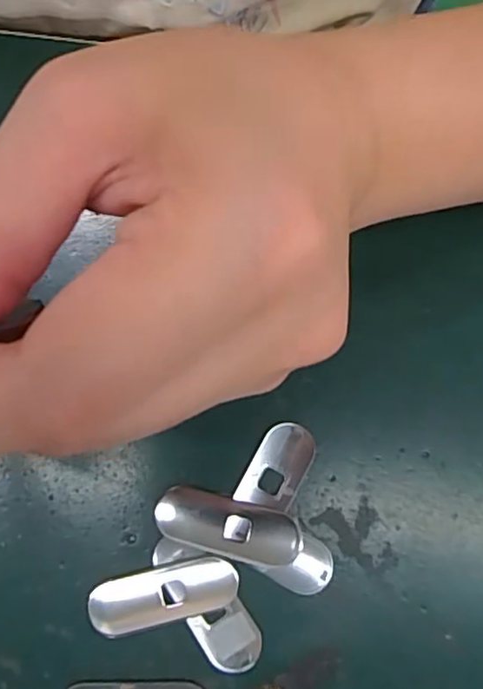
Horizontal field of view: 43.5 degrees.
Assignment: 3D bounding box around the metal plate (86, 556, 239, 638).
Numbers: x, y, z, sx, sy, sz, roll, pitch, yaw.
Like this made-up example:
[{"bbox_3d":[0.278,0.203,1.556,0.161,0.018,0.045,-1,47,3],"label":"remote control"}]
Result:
[{"bbox_3d":[-0.027,0.086,0.208,0.051,0.004,0.018,-14,79,-2],"label":"metal plate"}]

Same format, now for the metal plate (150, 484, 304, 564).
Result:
[{"bbox_3d":[-0.005,0.063,0.210,0.049,0.008,0.019,12,80,3],"label":"metal plate"}]

